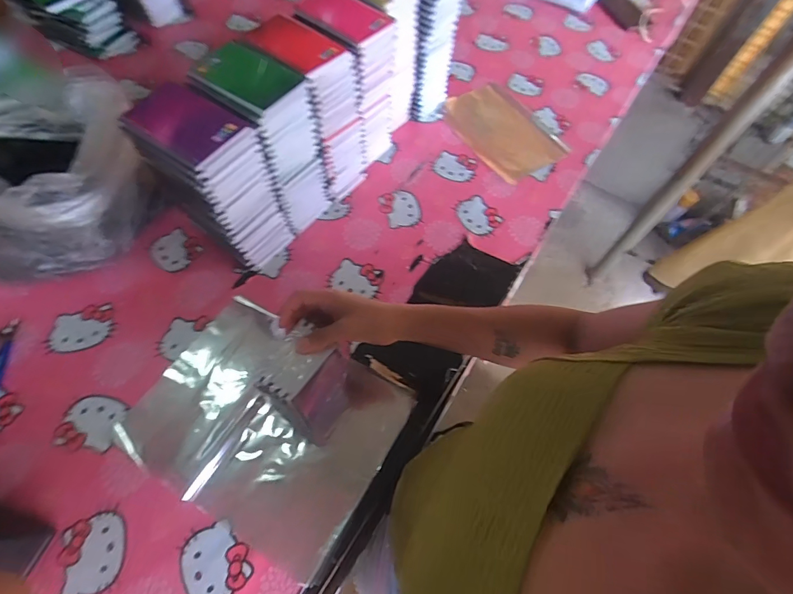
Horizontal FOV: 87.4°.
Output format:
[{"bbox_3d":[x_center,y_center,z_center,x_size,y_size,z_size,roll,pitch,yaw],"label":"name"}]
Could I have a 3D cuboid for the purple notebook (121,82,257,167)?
[{"bbox_3d":[-0.241,-0.203,0.475,0.118,0.010,0.087,32,64,14],"label":"purple notebook"}]

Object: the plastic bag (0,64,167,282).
[{"bbox_3d":[-0.488,-0.181,0.581,0.224,0.179,0.304,-15,63,-11],"label":"plastic bag"}]

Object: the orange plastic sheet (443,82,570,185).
[{"bbox_3d":[0.219,-0.348,0.856,0.182,0.015,0.245,-31,70,-21],"label":"orange plastic sheet"}]

